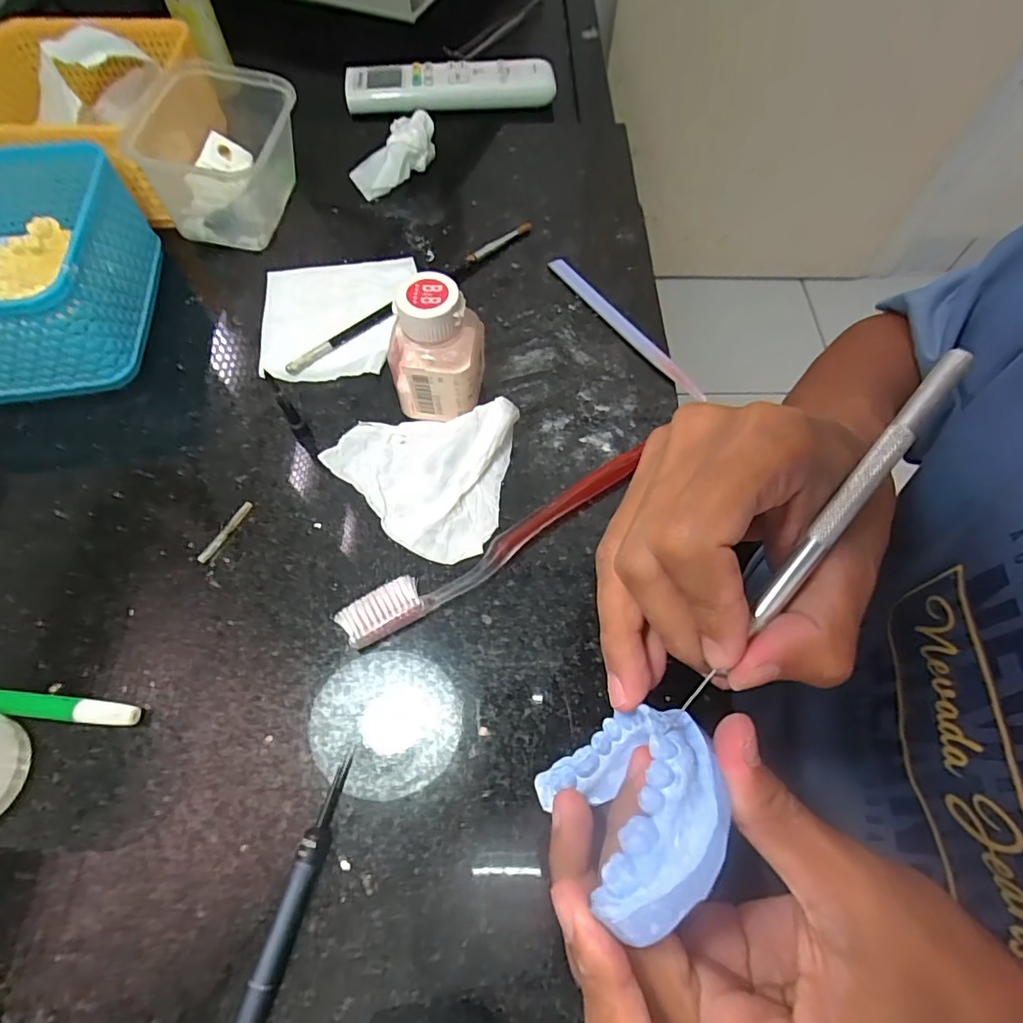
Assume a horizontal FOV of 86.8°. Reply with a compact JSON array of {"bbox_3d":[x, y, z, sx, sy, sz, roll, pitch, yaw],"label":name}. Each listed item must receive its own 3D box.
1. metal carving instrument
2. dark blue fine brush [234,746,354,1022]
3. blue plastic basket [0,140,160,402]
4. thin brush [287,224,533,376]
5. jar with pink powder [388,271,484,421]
[{"bbox_3d":[0.093,0.006,0.160,0.007,0.004,0.127,38,94,17],"label":"metal carving instrument"},{"bbox_3d":[-0.086,0.165,0.183,0.009,0.008,0.154,14,63,6],"label":"dark blue fine brush"},{"bbox_3d":[-0.287,-0.131,0.301,0.140,0.064,0.132,-7,63,-4],"label":"blue plastic basket"},{"bbox_3d":[-0.057,-0.136,0.334,0.188,0.008,0.010,-40,70,-19],"label":"thin brush"},{"bbox_3d":[-0.036,-0.078,0.268,0.042,0.072,0.033,2,63,0],"label":"jar with pink powder"}]

